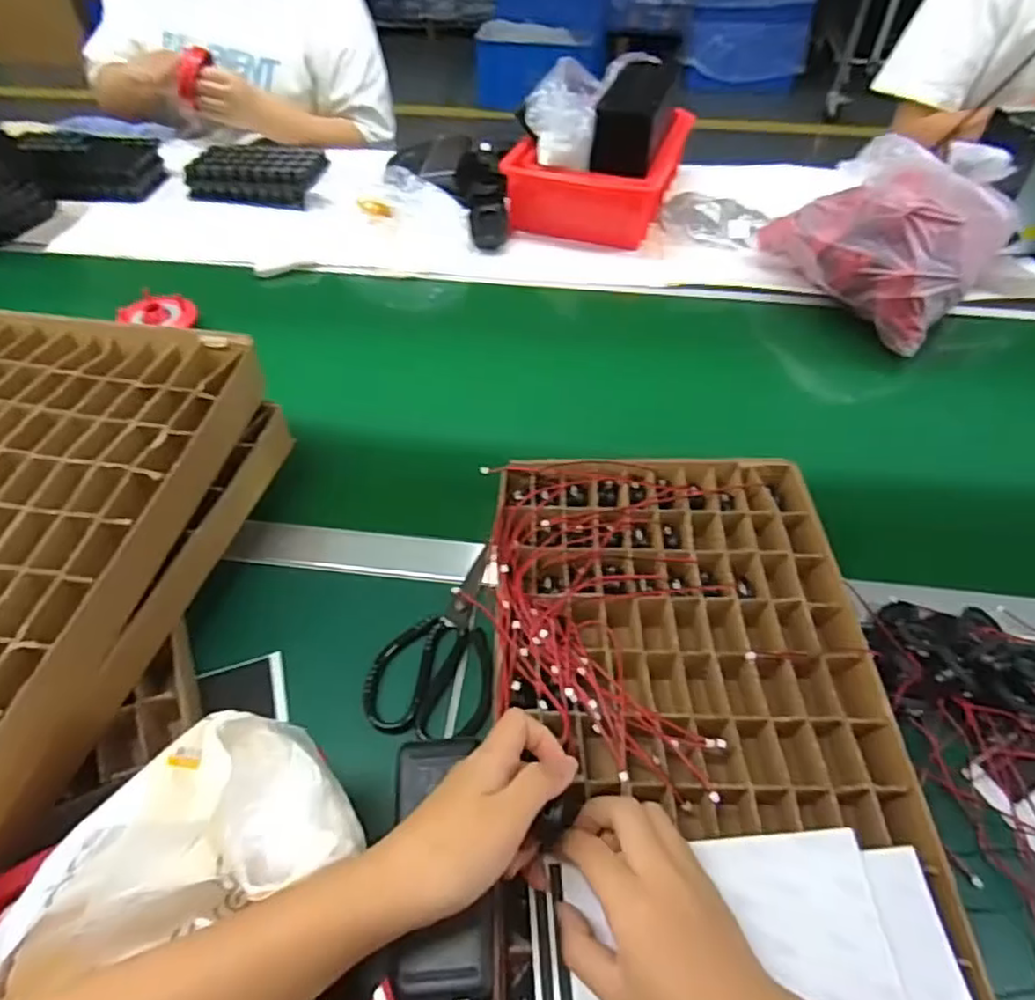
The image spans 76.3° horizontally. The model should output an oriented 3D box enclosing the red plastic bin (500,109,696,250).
[{"bbox_3d":[0.117,-0.464,0.929,0.207,0.074,0.266,17,52,14],"label":"red plastic bin"}]

